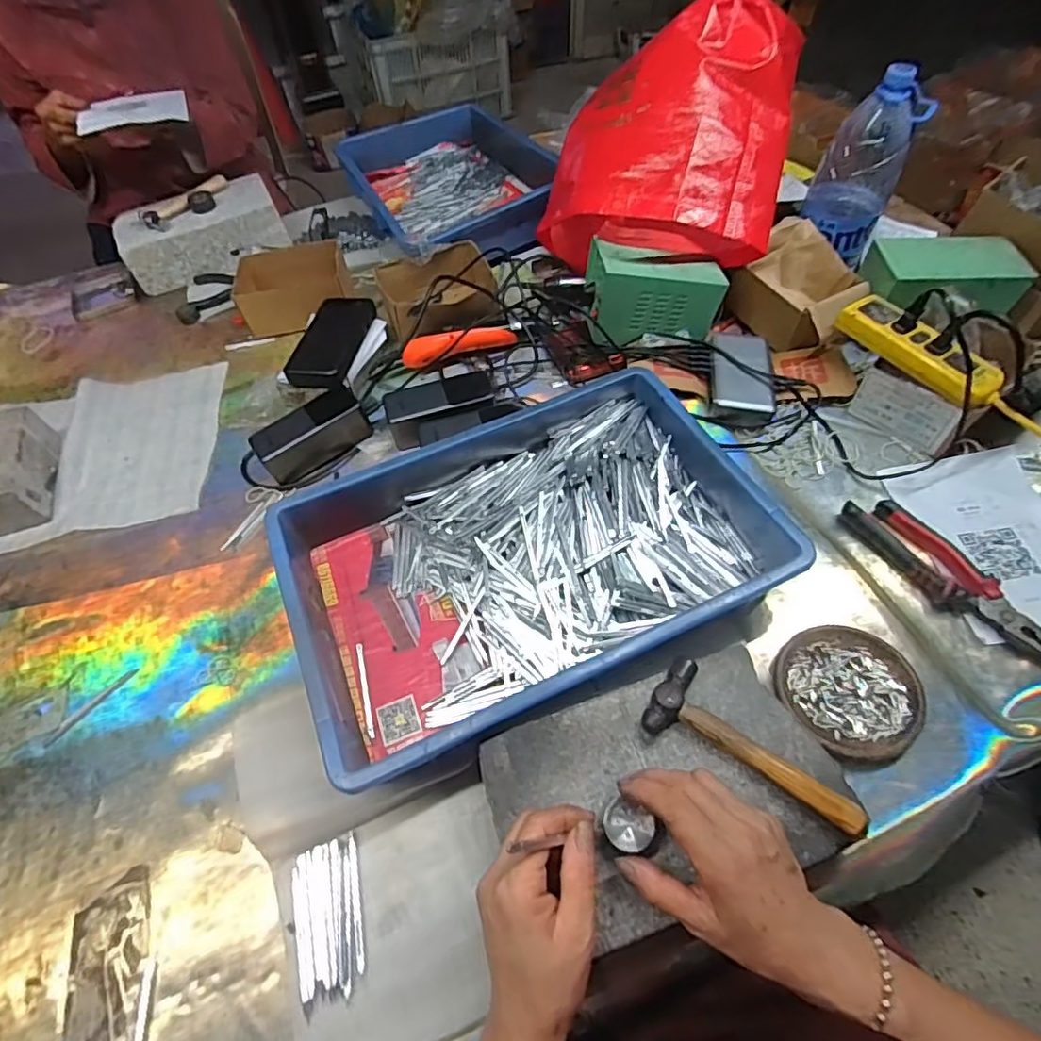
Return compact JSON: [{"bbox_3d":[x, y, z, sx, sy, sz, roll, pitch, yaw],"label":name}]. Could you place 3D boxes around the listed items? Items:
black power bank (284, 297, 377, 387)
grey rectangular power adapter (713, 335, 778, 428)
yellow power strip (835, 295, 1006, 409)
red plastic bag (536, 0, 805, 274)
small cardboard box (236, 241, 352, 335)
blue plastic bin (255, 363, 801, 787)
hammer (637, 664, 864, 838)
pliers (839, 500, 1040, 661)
[{"bbox_3d":[-0.246,-0.237,0.747,0.070,0.021,0.157,8,60,6],"label":"black power bank"},{"bbox_3d":[0.274,-0.181,0.711,0.072,0.025,0.129,4,56,7],"label":"grey rectangular power adapter"},{"bbox_3d":[0.450,-0.194,0.645,0.064,0.032,0.182,-29,58,-15],"label":"yellow power strip"},{"bbox_3d":[0.195,-0.473,0.728,0.327,0.207,0.248,-7,55,0],"label":"red plastic bag"},{"bbox_3d":[-0.342,-0.346,0.859,0.163,0.081,0.113,-7,55,-2],"label":"small cardboard box"},{"bbox_3d":[0.004,0.032,0.563,0.435,0.086,0.299,-23,57,-12],"label":"blue plastic bin"},{"bbox_3d":[0.175,0.162,0.424,0.156,0.017,0.062,22,60,18],"label":"hammer"},{"bbox_3d":[0.421,0.052,0.559,0.069,0.015,0.211,-27,58,-14],"label":"pliers"}]

